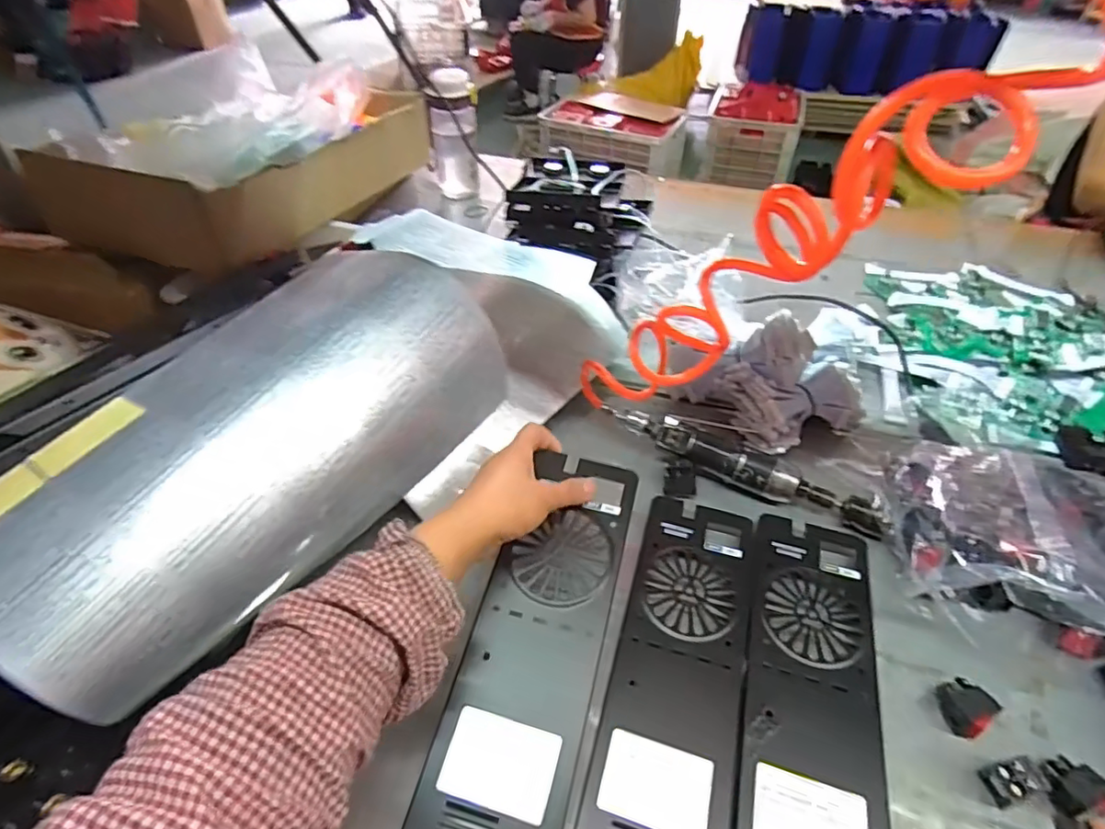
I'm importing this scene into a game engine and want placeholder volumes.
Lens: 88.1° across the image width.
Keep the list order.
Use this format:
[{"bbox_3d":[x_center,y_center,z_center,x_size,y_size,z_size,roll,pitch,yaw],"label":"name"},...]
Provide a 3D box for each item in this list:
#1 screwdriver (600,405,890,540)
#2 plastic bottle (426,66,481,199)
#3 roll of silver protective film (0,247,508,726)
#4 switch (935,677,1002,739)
[{"bbox_3d":[0.185,0.049,0.574,0.284,0.037,0.039,19,48,17],"label":"screwdriver"},{"bbox_3d":[-0.168,-0.472,0.979,0.076,0.194,0.065,-6,46,-6],"label":"plastic bottle"},{"bbox_3d":[-0.233,0.025,0.454,0.200,0.152,0.387,25,50,22],"label":"roll of silver protective film"},{"bbox_3d":[0.307,0.217,0.426,0.032,0.022,0.033,-29,53,-26],"label":"switch"}]

